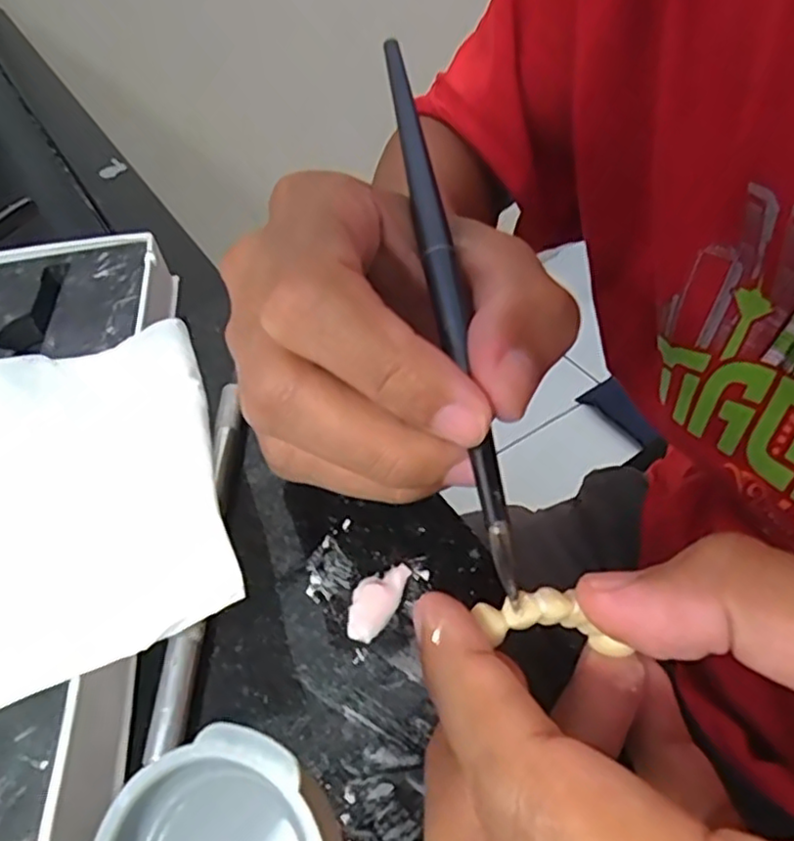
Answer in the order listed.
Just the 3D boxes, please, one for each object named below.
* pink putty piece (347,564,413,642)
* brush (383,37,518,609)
[{"bbox_3d":[-0.006,0.045,0.169,0.012,0.004,0.022,11,49,16],"label":"pink putty piece"},{"bbox_3d":[0.012,-0.031,0.158,0.007,0.006,0.147,-8,62,-1],"label":"brush"}]

